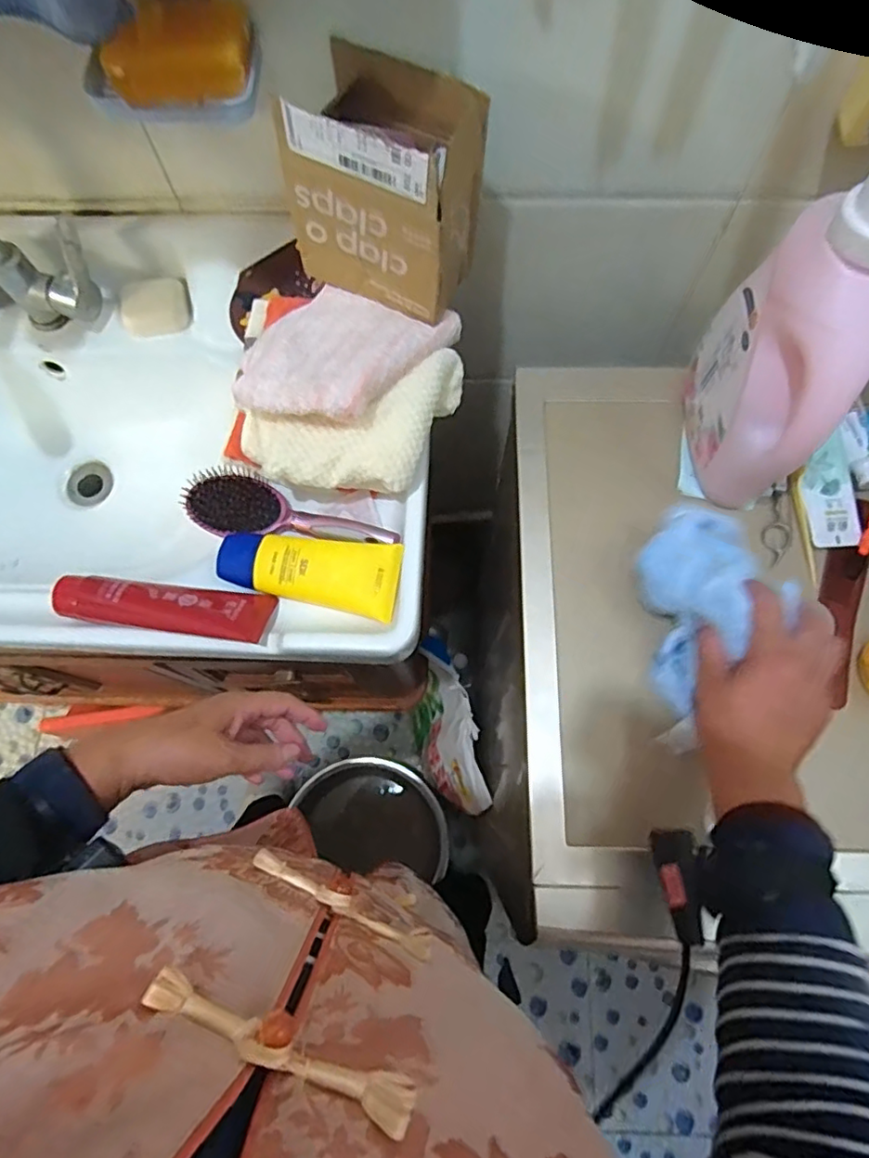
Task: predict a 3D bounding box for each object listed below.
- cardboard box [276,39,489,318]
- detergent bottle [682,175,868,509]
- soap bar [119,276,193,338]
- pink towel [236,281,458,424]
[{"bbox_3d":[-0.037,-0.358,0.542,0.156,0.153,0.120,30,75,10],"label":"cardboard box"},{"bbox_3d":[0.276,-0.172,0.456,0.083,0.271,0.152,5,72,3],"label":"detergent bottle"},{"bbox_3d":[-0.329,-0.323,0.702,0.083,0.023,0.060,-10,110,2],"label":"soap bar"},{"bbox_3d":[-0.090,-0.218,0.555,0.178,0.062,0.180,19,74,7],"label":"pink towel"}]

